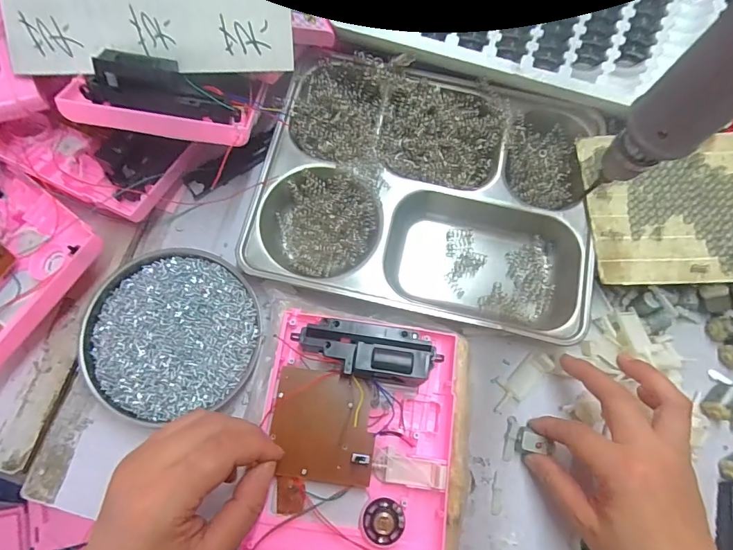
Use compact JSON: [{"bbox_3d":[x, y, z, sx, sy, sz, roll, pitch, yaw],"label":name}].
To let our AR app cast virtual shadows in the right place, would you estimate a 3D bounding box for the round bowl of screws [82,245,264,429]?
[{"bbox_3d":[-0.152,0.042,0.351,0.131,0.031,0.132,0,74,-2],"label":"round bowl of screws"}]

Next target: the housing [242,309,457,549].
[{"bbox_3d":[-0.004,0.113,0.298,0.137,0.040,0.166,9,74,1],"label":"housing"}]

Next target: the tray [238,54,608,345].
[{"bbox_3d":[0.054,-0.074,0.378,0.273,0.033,0.208,13,74,2],"label":"tray"}]

